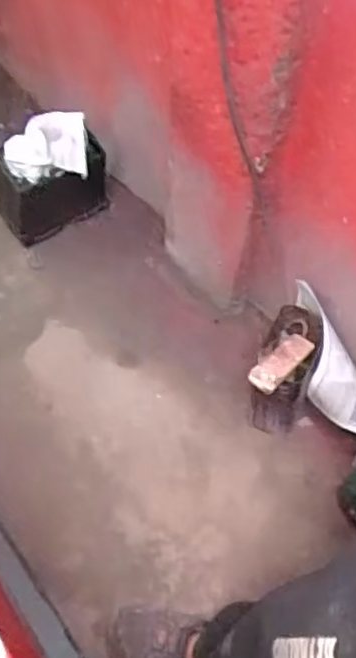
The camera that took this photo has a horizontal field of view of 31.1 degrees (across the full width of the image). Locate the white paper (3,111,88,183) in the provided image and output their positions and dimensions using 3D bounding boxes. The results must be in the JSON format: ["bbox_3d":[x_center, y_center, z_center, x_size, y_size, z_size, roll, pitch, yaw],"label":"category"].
[{"bbox_3d":[-0.305,-0.421,1.471,0.188,0.135,0.117,-4,59,-5],"label":"white paper"}]

